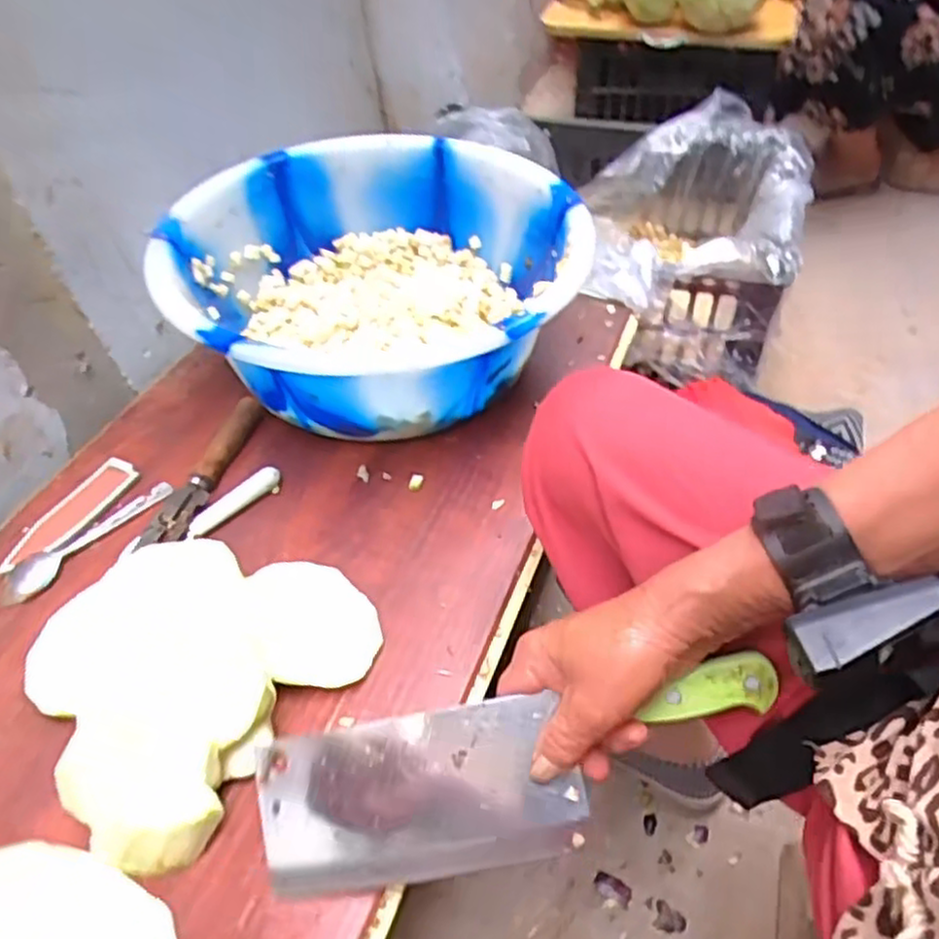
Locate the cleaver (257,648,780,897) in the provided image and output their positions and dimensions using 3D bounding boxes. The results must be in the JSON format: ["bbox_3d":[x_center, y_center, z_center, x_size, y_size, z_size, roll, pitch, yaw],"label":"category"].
[{"bbox_3d":[0.026,0.159,0.411,0.284,0.021,0.087,-17,79,1],"label":"cleaver"}]

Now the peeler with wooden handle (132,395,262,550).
[{"bbox_3d":[-0.214,0.002,0.606,0.032,0.018,0.158,13,48,8],"label":"peeler with wooden handle"}]

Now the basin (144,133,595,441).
[{"bbox_3d":[-0.086,-0.178,0.682,0.342,0.130,0.342,2,48,-2],"label":"basin"}]

